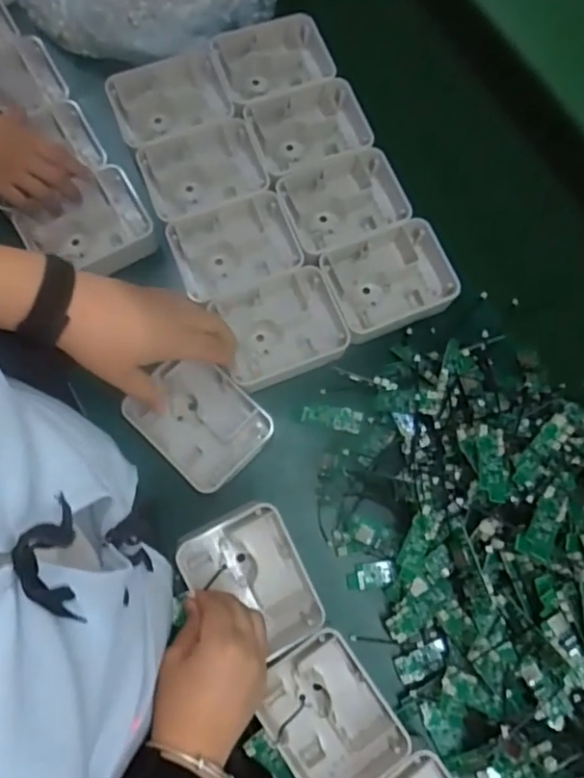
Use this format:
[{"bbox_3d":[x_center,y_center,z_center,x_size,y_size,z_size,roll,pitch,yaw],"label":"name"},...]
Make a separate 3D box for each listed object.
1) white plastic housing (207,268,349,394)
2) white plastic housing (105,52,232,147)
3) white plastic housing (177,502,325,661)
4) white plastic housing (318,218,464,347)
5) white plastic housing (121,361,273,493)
[{"bbox_3d":[-0.010,-0.065,0.611,0.120,0.034,0.103,-15,76,-5],"label":"white plastic housing"},{"bbox_3d":[-0.137,-0.325,0.669,0.128,0.048,0.099,-22,77,-7],"label":"white plastic housing"},{"bbox_3d":[-0.037,0.177,0.529,0.099,0.053,0.125,-25,78,-8],"label":"white plastic housing"},{"bbox_3d":[0.107,-0.116,0.623,0.133,0.035,0.100,-21,77,-7],"label":"white plastic housing"},{"bbox_3d":[-0.089,0.034,0.580,0.118,0.036,0.098,43,79,9],"label":"white plastic housing"}]

